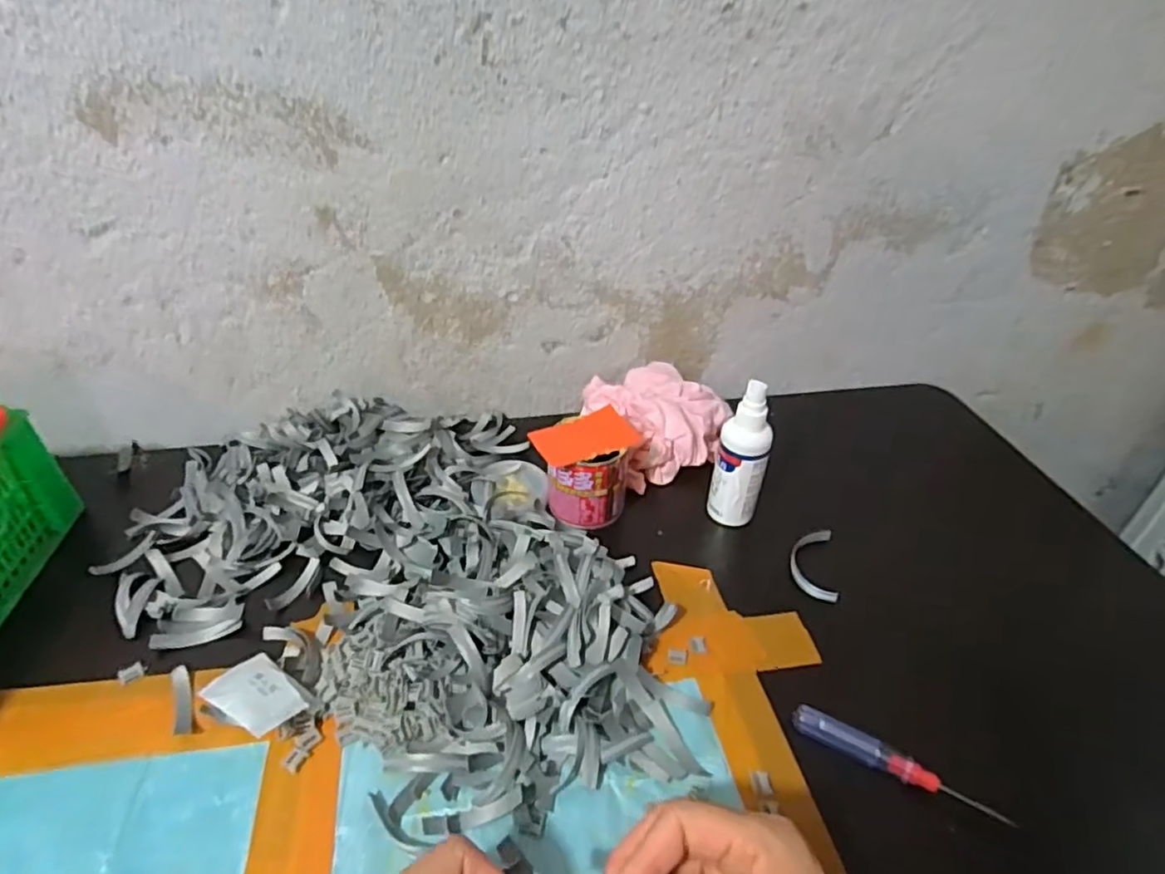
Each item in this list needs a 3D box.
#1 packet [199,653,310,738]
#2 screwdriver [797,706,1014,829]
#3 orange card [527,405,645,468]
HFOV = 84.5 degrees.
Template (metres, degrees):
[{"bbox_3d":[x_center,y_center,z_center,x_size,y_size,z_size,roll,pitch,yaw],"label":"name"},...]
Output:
[{"bbox_3d":[-0.197,0.155,0.388,0.062,0.009,0.038,15,31,32],"label":"packet"},{"bbox_3d":[0.183,0.191,0.377,0.116,0.010,0.015,20,41,24],"label":"screwdriver"},{"bbox_3d":[0.006,-0.001,0.518,0.090,0.008,0.051,-16,41,-26],"label":"orange card"}]

